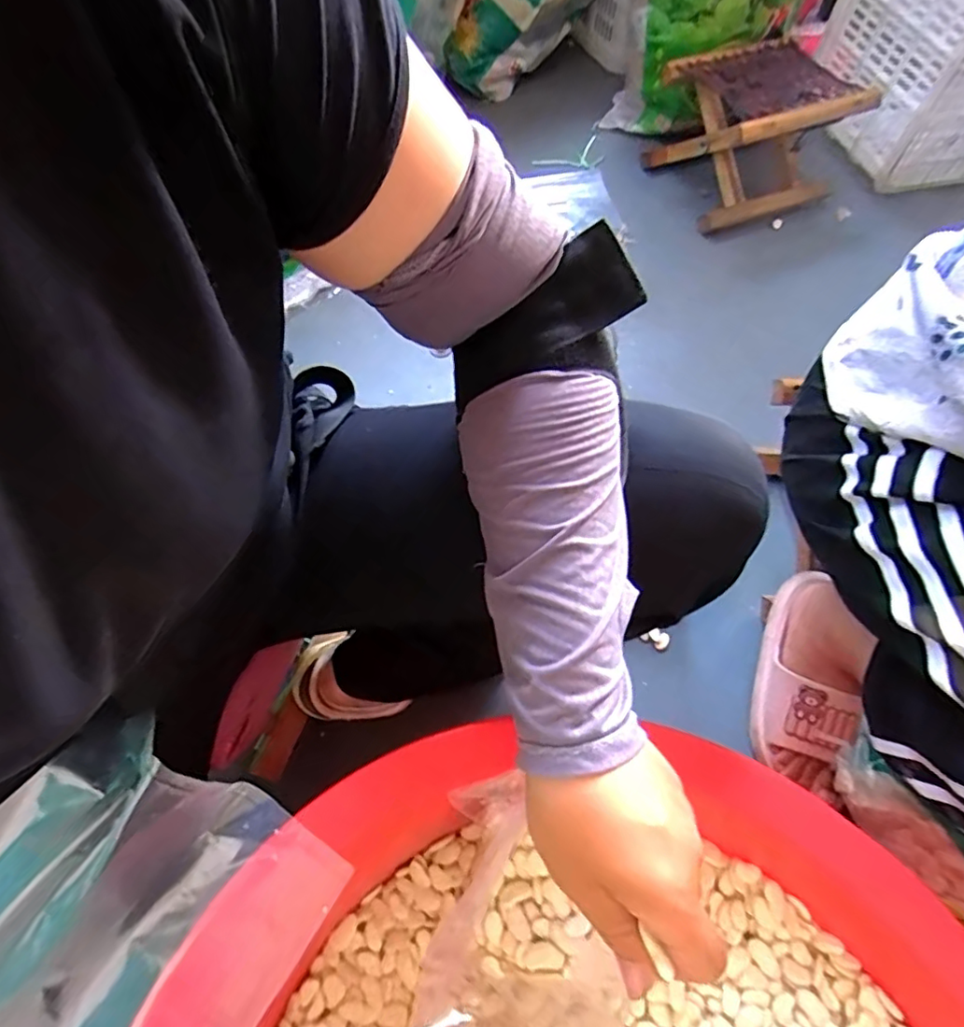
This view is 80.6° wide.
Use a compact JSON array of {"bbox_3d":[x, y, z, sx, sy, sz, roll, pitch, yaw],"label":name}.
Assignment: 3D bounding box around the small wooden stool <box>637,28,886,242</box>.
[{"bbox_3d":[0.488,-0.698,1.059,0.249,0.204,0.273,-25,64,-11],"label":"small wooden stool"}]

